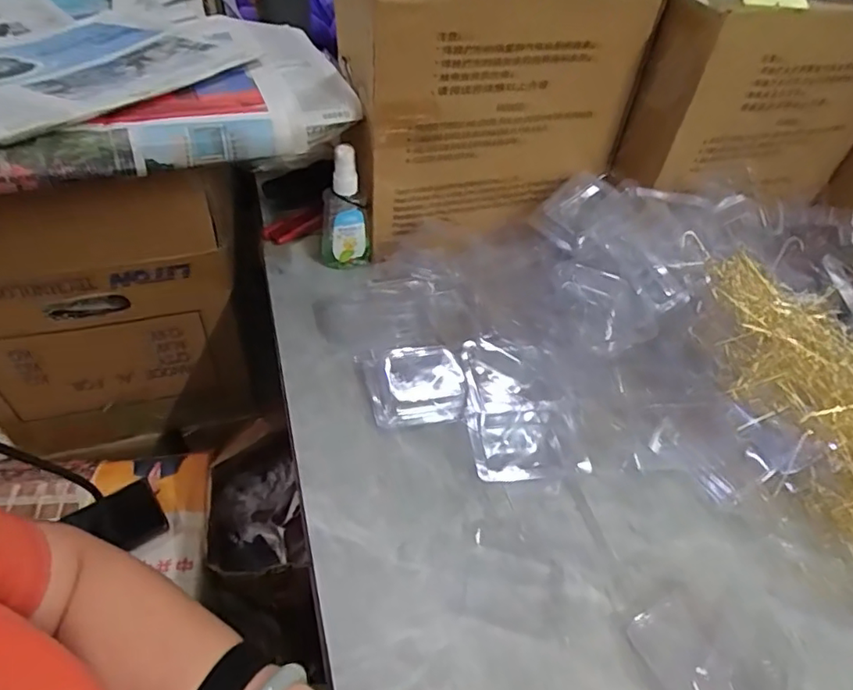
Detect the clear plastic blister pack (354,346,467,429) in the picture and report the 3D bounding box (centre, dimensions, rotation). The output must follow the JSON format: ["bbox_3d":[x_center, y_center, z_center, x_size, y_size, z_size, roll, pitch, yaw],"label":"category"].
[{"bbox_3d":[-0.010,0.032,0.499,0.082,0.026,0.073,-4,50,-10],"label":"clear plastic blister pack"}]

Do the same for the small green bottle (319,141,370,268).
[{"bbox_3d":[-0.085,-0.143,0.579,0.051,0.130,0.046,-3,49,-9],"label":"small green bottle"}]

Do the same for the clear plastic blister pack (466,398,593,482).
[{"bbox_3d":[0.083,0.080,0.477,0.092,0.010,0.065,-4,49,-9],"label":"clear plastic blister pack"}]

